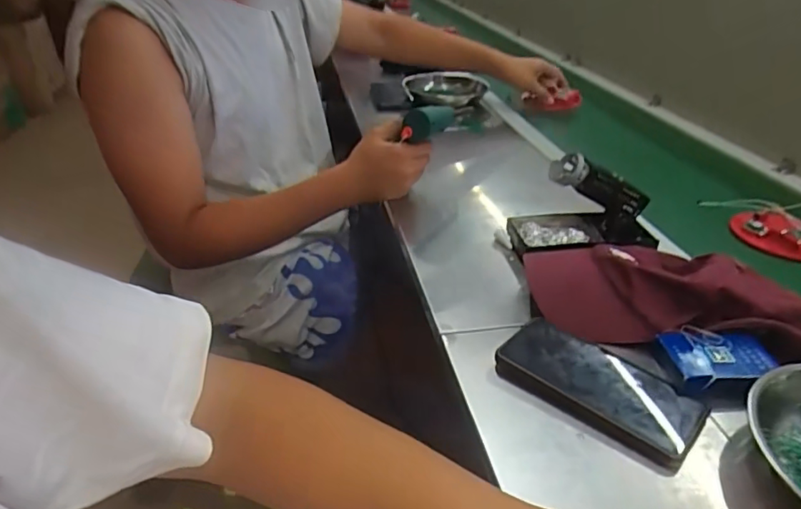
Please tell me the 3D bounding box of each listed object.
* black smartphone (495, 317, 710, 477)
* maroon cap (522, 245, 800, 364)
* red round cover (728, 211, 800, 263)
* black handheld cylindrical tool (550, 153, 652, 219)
[{"bbox_3d":[0.166,0.110,0.467,0.164,0.023,0.087,27,38,34],"label":"black smartphone"},{"bbox_3d":[0.268,0.038,0.559,0.274,0.078,0.134,10,31,10],"label":"maroon cap"},{"bbox_3d":[0.503,-0.027,0.720,0.121,0.029,0.087,25,37,31],"label":"red round cover"},{"bbox_3d":[0.235,-0.080,0.644,0.130,0.044,0.041,22,24,-24],"label":"black handheld cylindrical tool"}]

